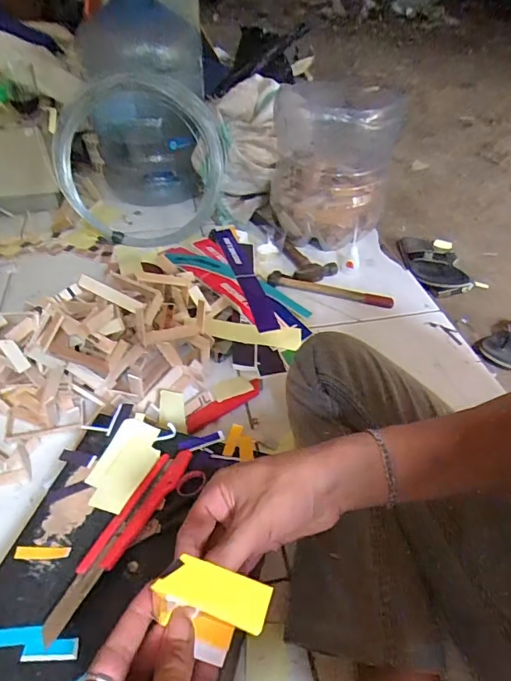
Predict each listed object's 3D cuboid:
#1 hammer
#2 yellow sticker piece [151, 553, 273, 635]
[{"bbox_3d":[0.142,-0.094,0.900,0.237,0.027,0.049,9,44,9],"label":"hammer"},{"bbox_3d":[-0.018,0.114,0.213,0.050,0.004,0.020,20,56,4],"label":"yellow sticker piece"}]

